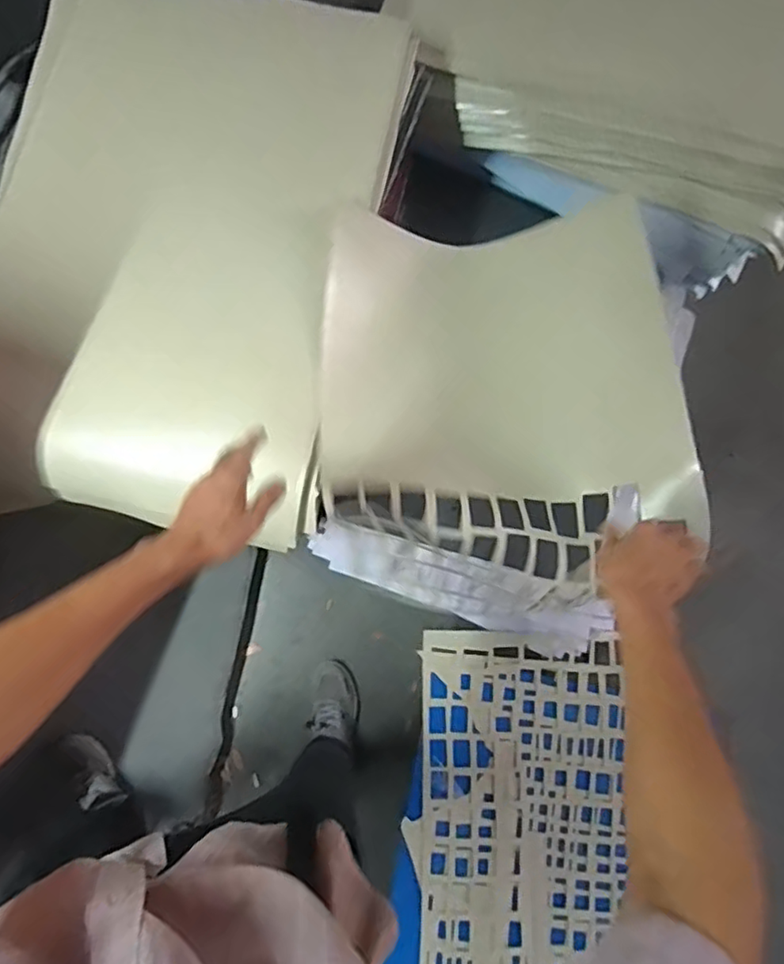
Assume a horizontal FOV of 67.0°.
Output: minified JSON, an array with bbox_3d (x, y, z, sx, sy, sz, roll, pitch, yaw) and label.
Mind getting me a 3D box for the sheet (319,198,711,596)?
[{"bbox_3d":[0.159,-0.152,0.898,0.491,0.139,0.512,-1,79,-1],"label":"sheet"}]

